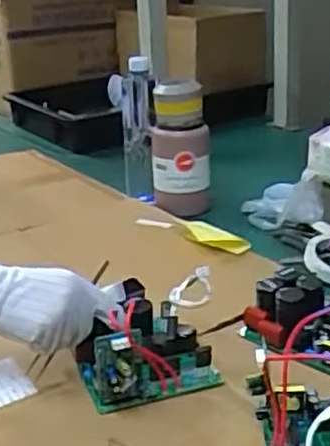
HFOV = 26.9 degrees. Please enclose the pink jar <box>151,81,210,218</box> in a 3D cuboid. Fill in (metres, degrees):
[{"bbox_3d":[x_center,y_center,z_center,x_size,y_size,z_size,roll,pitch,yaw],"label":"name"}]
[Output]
[{"bbox_3d":[0.023,-0.113,1.049,0.085,0.192,0.070,-2,21,2],"label":"pink jar"}]

